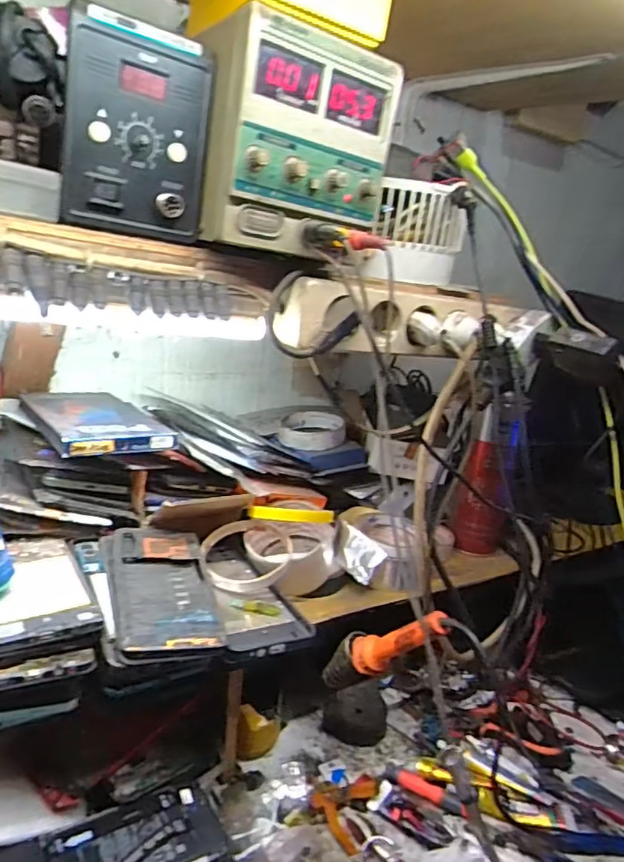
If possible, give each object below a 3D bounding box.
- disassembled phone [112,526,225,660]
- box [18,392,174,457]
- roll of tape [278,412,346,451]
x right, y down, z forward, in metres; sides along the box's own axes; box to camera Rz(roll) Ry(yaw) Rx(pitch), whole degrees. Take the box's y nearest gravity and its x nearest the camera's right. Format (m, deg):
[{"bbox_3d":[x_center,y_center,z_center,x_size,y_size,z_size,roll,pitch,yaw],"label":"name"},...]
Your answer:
[{"bbox_3d":[-0.115,0.119,0.438,0.071,0.008,0.153,6,19,-24],"label":"disassembled phone"},{"bbox_3d":[-0.216,-0.012,0.540,0.101,0.015,0.191,-5,18,-39],"label":"box"},{"bbox_3d":[0.001,-0.002,0.684,0.078,0.031,0.085,6,14,0],"label":"roll of tape"}]

